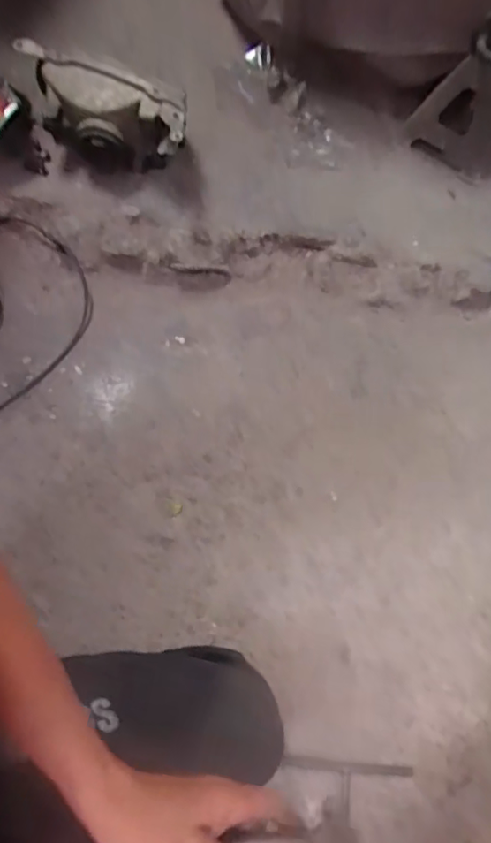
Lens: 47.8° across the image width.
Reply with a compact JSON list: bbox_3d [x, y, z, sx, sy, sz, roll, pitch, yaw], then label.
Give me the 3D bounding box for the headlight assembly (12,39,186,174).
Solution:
[{"bbox_3d":[-0.255,-0.529,0.972,0.337,0.145,0.115,26,73,5],"label":"headlight assembly"}]

